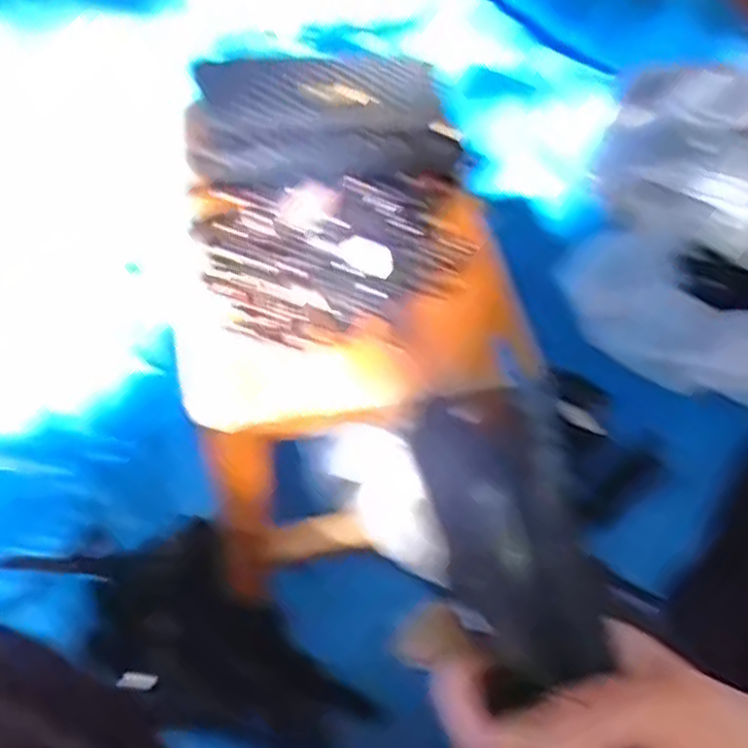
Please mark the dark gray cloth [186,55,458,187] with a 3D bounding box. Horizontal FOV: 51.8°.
[{"bbox_3d":[-0.036,-0.200,0.602,0.214,0.046,0.103,-6,55,-9],"label":"dark gray cloth"}]

